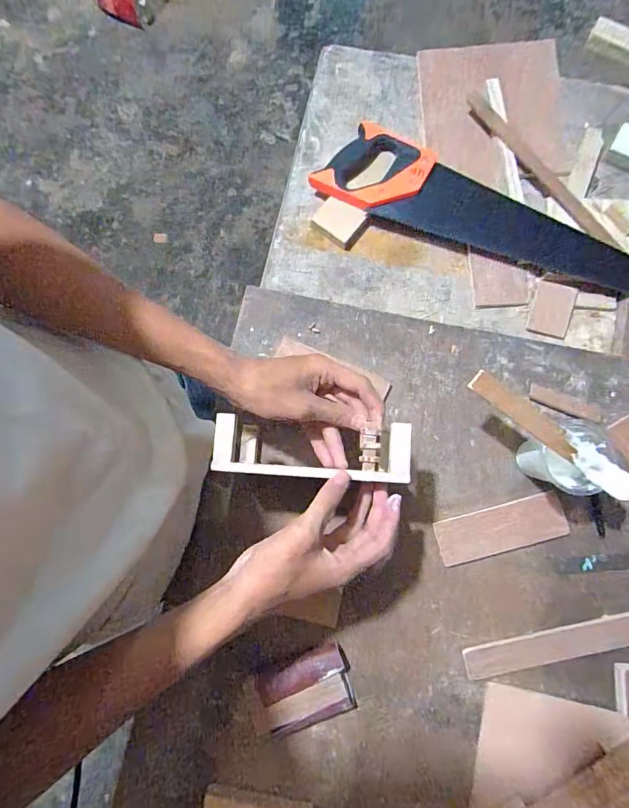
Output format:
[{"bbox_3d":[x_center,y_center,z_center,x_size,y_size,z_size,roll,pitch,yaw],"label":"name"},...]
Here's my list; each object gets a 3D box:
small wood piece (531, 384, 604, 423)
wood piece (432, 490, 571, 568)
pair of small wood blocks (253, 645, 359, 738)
[{"bbox_3d":[0.297,-0.001,0.496,0.084,0.011,0.021,19,83,6],"label":"small wood piece"},{"bbox_3d":[0.214,0.144,0.483,0.146,0.008,0.051,-15,81,1],"label":"wood piece"},{"bbox_3d":[-0.007,0.315,0.460,0.098,0.022,0.072,-19,81,0],"label":"pair of small wood blocks"}]

